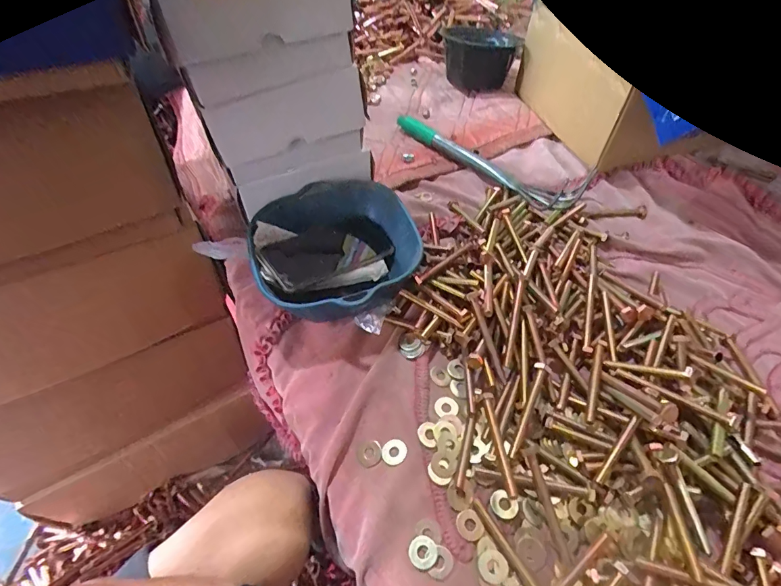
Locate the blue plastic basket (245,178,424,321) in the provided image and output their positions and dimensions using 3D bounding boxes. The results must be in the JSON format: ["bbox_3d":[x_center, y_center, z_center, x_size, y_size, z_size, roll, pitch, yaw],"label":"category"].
[{"bbox_3d":[-0.067,-0.047,0.528,0.187,0.075,0.190,0,53,0],"label":"blue plastic basket"}]

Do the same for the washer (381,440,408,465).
[{"bbox_3d":[0.004,0.157,0.424,0.025,0.004,0.023,0,53,0],"label":"washer"}]

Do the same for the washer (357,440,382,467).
[{"bbox_3d":[-0.021,0.161,0.428,0.024,0.005,0.024,0,53,0],"label":"washer"}]

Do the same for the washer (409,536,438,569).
[{"bbox_3d":[0.029,0.227,0.375,0.025,0.005,0.024,-31,59,-22],"label":"washer"}]

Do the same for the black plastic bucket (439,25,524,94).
[{"bbox_3d":[0.180,-0.482,0.870,0.136,0.086,0.148,0,53,0],"label":"black plastic bucket"}]

